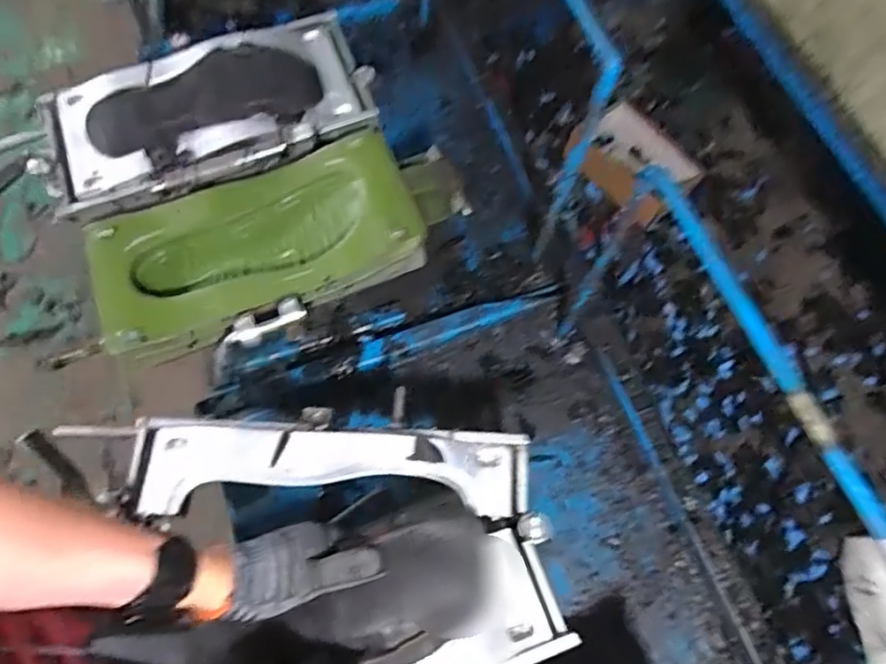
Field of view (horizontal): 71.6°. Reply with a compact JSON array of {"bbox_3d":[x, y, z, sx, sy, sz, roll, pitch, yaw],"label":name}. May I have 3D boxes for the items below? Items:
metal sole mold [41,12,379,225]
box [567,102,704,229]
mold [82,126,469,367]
[{"bbox_3d":[-0.292,-0.272,0.764,0.403,0.039,0.209,-19,71,-8],"label":"metal sole mold"},{"bbox_3d":[0.533,-0.492,1.763,0.242,0.082,0.352,-29,73,-11],"label":"box"},{"bbox_3d":[-0.186,-0.107,0.718,0.415,0.068,0.180,-19,71,-8],"label":"mold"}]

